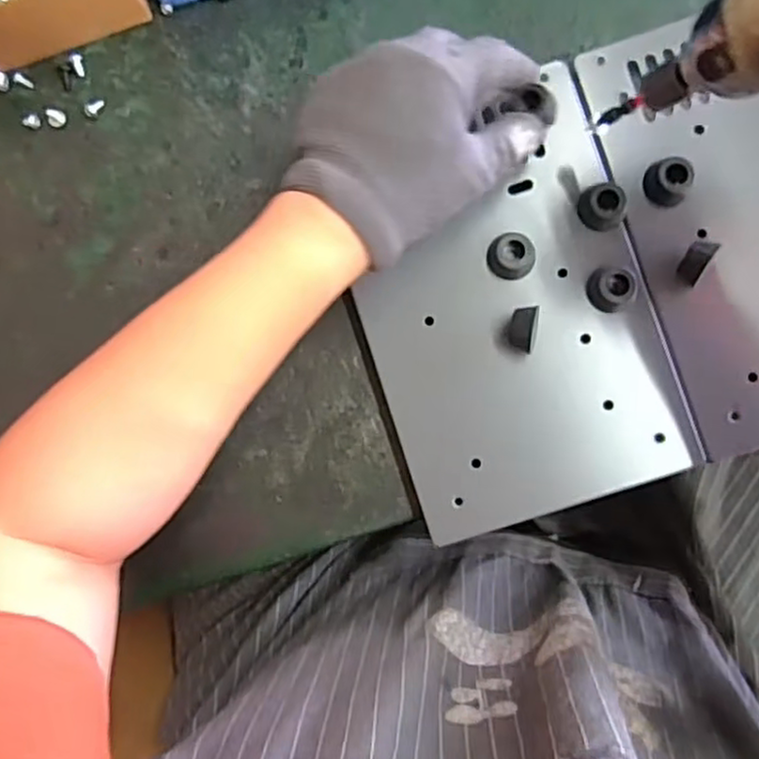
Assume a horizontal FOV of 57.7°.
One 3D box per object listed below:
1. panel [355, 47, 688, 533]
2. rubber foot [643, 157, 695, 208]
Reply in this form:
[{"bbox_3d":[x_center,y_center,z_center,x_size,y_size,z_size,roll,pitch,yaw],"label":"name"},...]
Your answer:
[{"bbox_3d":[0.068,-0.032,0.366,0.143,0.009,0.203,-17,87,3],"label":"panel"},{"bbox_3d":[0.151,-0.104,0.360,0.023,0.013,0.022,0,87,4],"label":"rubber foot"}]

